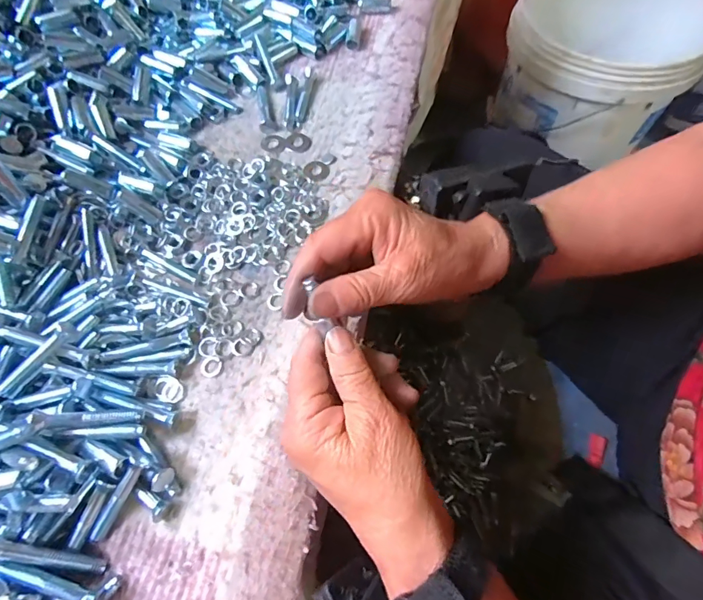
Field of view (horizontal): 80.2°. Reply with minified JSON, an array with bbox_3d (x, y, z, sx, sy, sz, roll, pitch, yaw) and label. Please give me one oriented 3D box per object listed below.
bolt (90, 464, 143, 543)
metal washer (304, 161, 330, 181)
[{"bbox_3d":[-0.134,0.116,0.238,0.011,0.009,0.050,30,87,10],"label":"bolt"},{"bbox_3d":[-0.030,-0.110,0.358,0.022,0.004,0.024,-1,59,1],"label":"metal washer"}]

